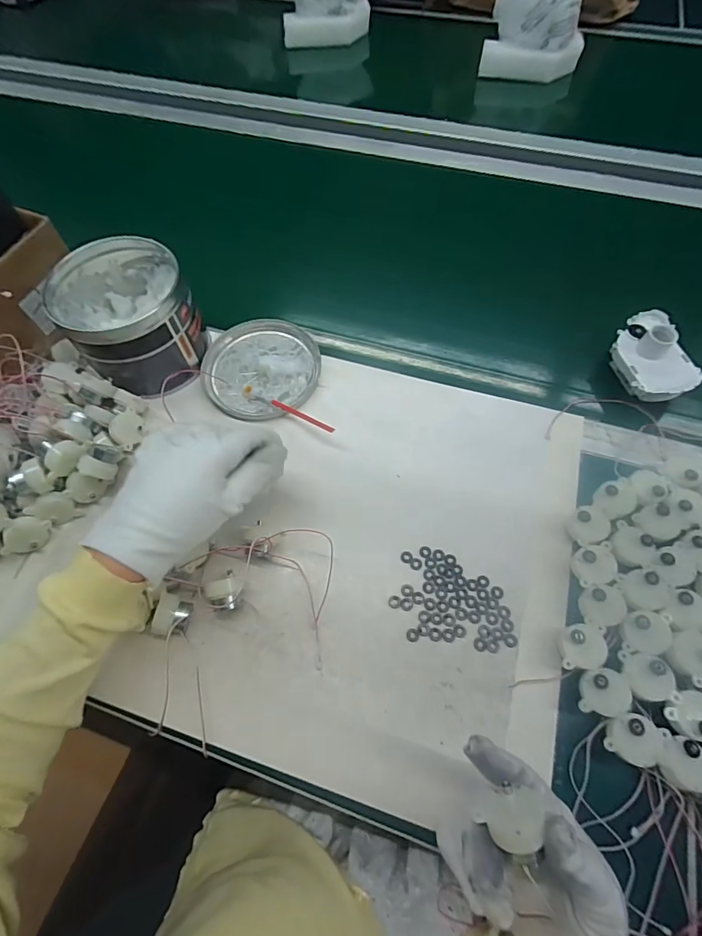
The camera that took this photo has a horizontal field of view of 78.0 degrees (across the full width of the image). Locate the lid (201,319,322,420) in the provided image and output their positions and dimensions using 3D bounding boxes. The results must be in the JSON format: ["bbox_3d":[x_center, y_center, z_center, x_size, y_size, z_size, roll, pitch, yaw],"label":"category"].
[{"bbox_3d":[-0.101,-0.117,0.488,0.128,0.013,0.126,-1,63,1],"label":"lid"}]

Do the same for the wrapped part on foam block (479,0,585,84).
[{"bbox_3d":[0.320,-0.759,0.726,0.157,0.143,0.085,17,65,10],"label":"wrapped part on foam block"}]

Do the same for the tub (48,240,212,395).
[{"bbox_3d":[-0.231,-0.157,0.460,0.124,0.103,0.133,-36,68,-15],"label":"tub"}]

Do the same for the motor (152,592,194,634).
[{"bbox_3d":[-0.146,0.121,0.357,0.024,0.020,0.031,2,63,2],"label":"motor"}]

